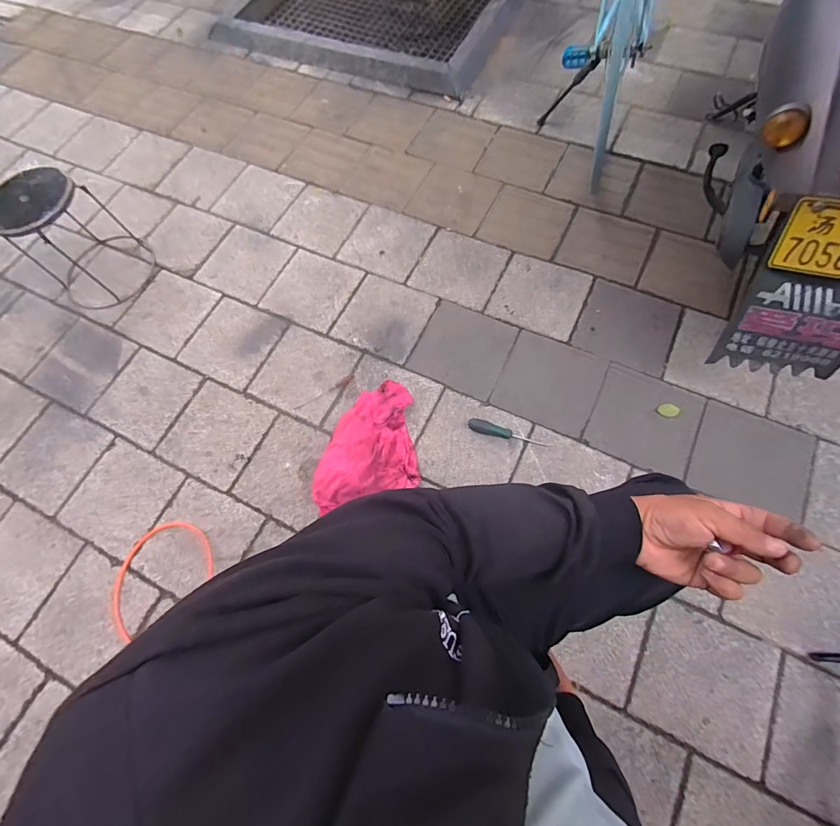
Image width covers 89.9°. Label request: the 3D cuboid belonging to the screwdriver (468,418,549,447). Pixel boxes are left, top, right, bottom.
[{"bbox_3d":[0.219,0.054,1.053,0.200,0.037,0.031,17,71,8],"label":"screwdriver"}]

